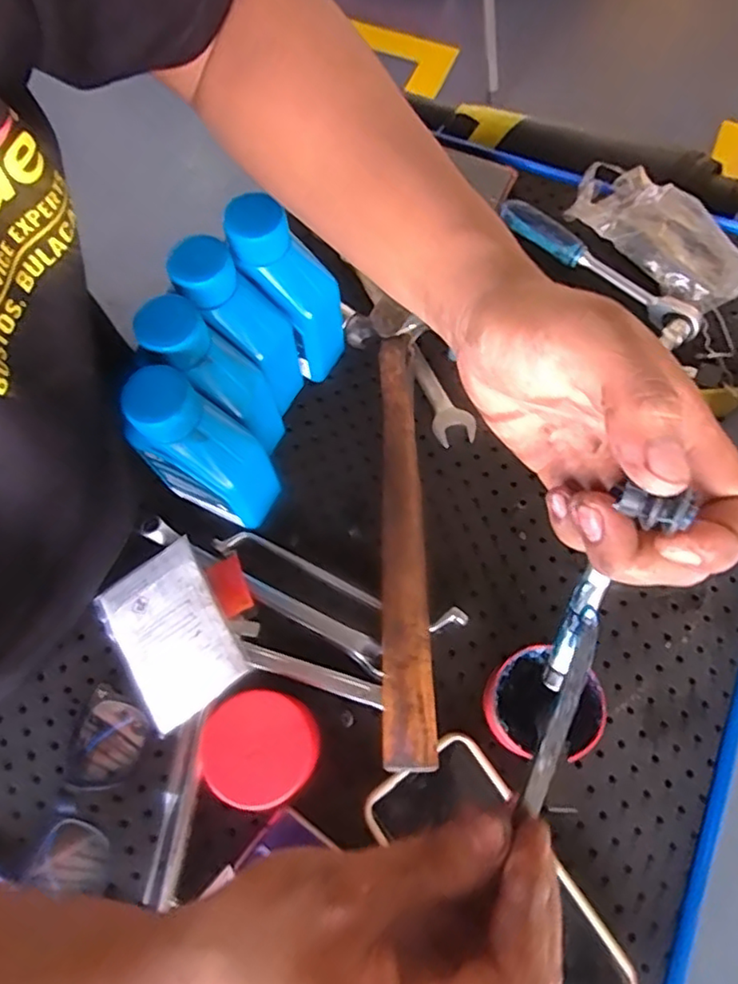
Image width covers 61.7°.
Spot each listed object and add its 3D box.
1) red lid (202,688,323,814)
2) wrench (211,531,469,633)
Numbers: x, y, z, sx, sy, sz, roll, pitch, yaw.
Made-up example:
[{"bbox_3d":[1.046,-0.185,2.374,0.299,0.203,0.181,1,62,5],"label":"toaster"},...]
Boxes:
[{"bbox_3d":[-0.065,0.150,0.364,0.064,0.010,0.064,0,69,1],"label":"red lid"},{"bbox_3d":[-0.023,0.062,0.435,0.185,0.015,0.023,19,72,8],"label":"wrench"}]

